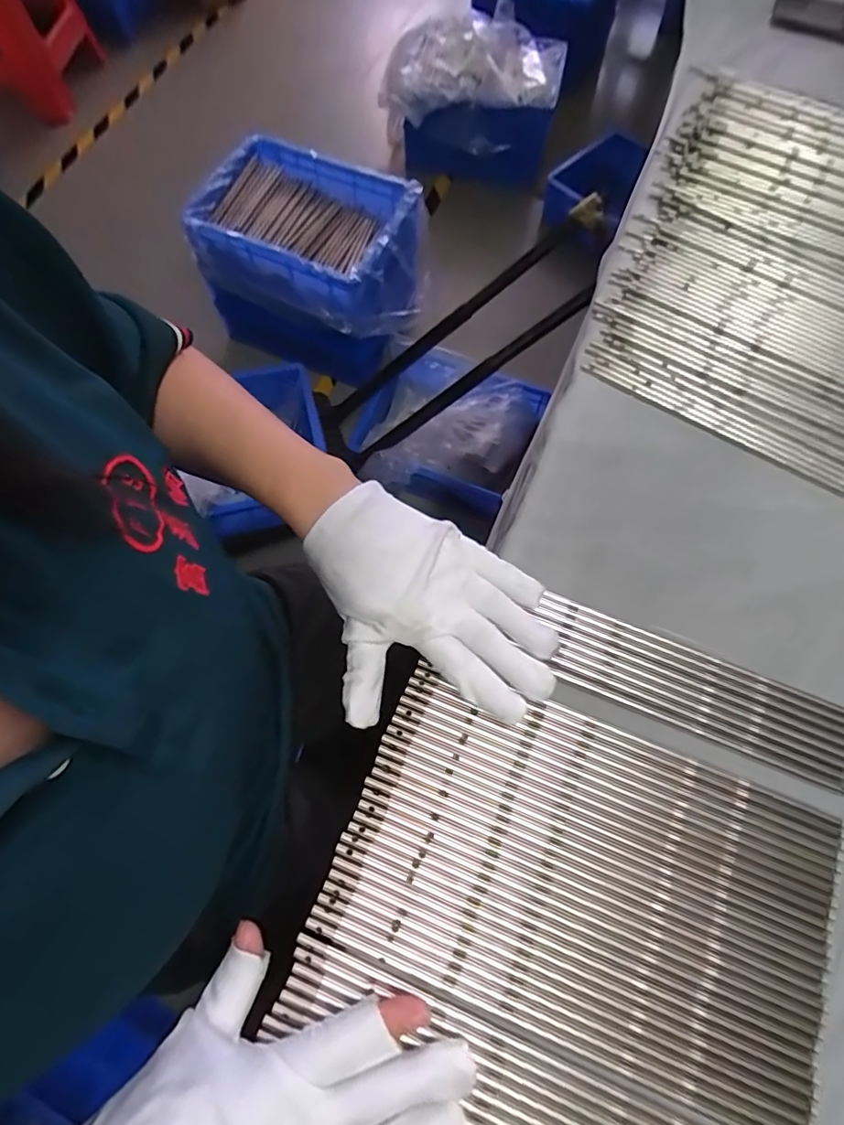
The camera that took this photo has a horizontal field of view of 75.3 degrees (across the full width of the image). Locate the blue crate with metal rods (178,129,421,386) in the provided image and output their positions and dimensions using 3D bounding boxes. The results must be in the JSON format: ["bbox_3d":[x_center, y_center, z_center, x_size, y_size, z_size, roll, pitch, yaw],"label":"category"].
[{"bbox_3d":[-0.221,-0.650,1.184,0.442,0.230,0.327,21,69,8],"label":"blue crate with metal rods"}]

